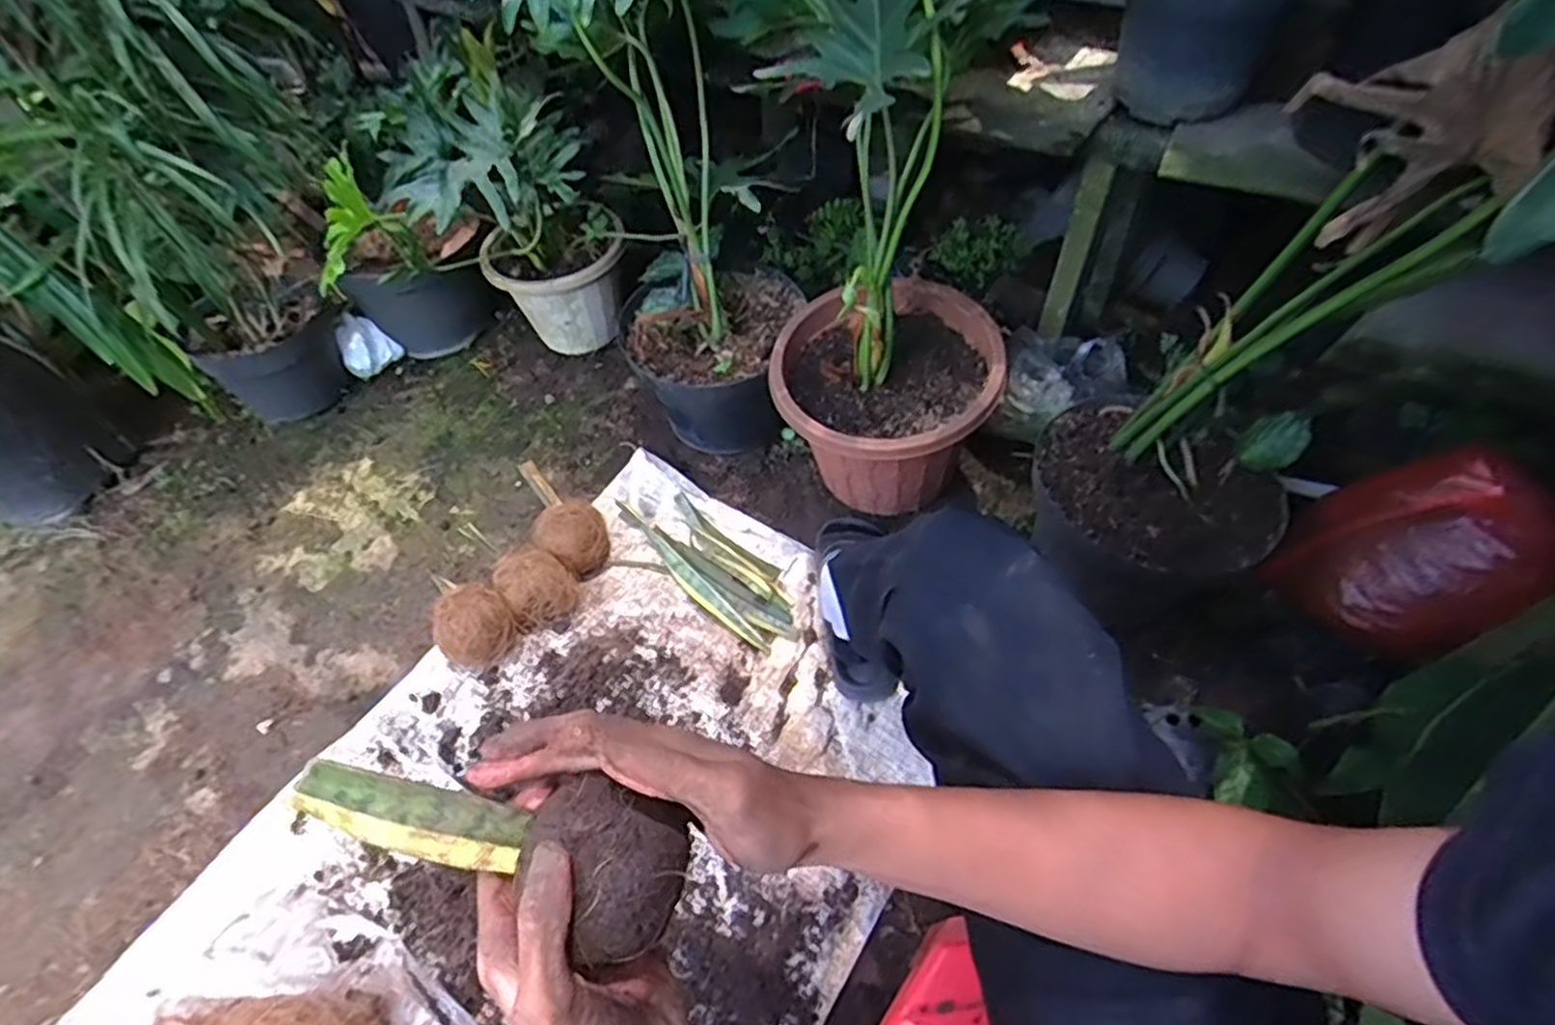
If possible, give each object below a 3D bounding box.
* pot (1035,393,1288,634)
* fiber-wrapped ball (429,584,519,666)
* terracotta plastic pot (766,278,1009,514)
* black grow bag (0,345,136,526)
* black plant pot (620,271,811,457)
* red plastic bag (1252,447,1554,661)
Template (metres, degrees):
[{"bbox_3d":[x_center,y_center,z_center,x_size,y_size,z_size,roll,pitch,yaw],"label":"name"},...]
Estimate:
[{"bbox_3d":[0.433,0.012,0.895,0.256,0.199,0.245,-3,49,3],"label":"pot"},{"bbox_3d":[-0.383,0.149,0.924,0.091,0.089,0.090,-3,49,3],"label":"fiber-wrapped ball"},{"bbox_3d":[0.136,-0.138,0.987,0.276,0.238,0.271,-3,49,3],"label":"terracotta plastic pot"},{"bbox_3d":[-1.162,-0.112,1.085,0.211,0.228,0.223,16,54,13],"label":"black grow bag"},{"bbox_3d":[-0.096,-0.224,1.111,0.260,0.224,0.261,5,50,10],"label":"black plant pot"},{"bbox_3d":[0.735,0.046,0.838,0.153,0.179,0.214,-34,54,-21],"label":"red plastic bag"}]

